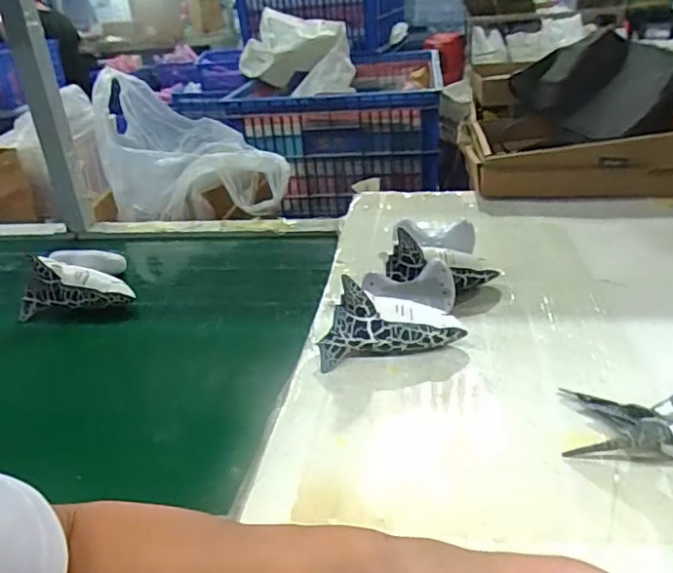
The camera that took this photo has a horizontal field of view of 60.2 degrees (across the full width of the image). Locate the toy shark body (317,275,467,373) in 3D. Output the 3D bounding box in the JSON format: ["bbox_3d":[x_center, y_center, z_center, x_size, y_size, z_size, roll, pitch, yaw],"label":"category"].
[{"bbox_3d":[0.058,0.037,0.654,0.163,0.093,0.046,-9,29,-3],"label":"toy shark body"}]

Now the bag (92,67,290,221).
[{"bbox_3d":[-0.342,-0.304,1.229,0.435,0.241,0.234,12,34,31],"label":"bag"}]

